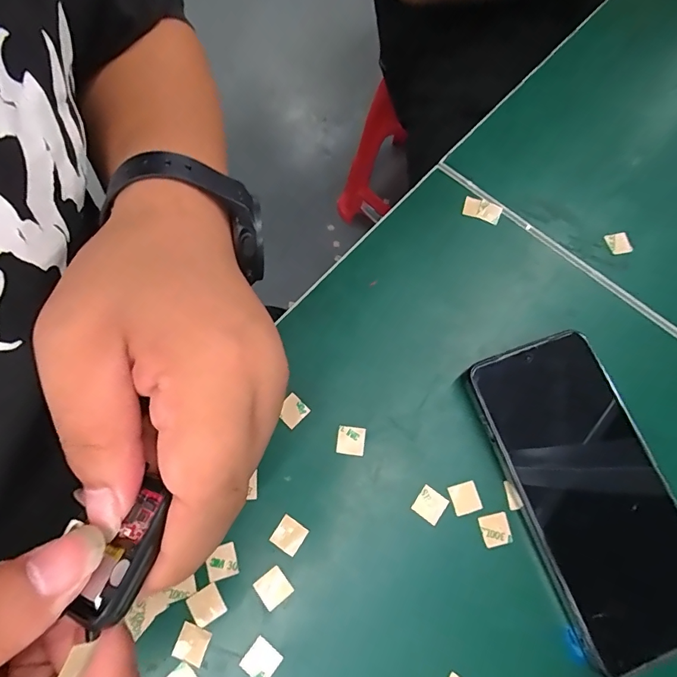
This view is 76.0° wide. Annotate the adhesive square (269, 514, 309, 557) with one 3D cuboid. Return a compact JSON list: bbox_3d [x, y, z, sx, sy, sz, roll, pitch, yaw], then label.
[{"bbox_3d":[-0.026,0.103,0.226,0.015,0.004,0.015,33,73,10],"label":"adhesive square"}]

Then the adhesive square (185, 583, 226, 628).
[{"bbox_3d":[-0.066,0.133,0.214,0.015,0.004,0.015,-32,74,-12],"label":"adhesive square"}]

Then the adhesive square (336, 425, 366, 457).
[{"bbox_3d":[0.007,0.058,0.245,0.016,0.004,0.015,7,70,0],"label":"adhesive square"}]

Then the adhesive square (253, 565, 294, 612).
[{"bbox_3d":[-0.033,0.126,0.218,0.015,0.004,0.016,-37,75,-13],"label":"adhesive square"}]

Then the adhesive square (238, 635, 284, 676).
[{"bbox_3d":[-0.037,0.155,0.207,0.016,0.004,0.016,35,73,11],"label":"adhesive square"}]

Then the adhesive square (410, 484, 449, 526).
[{"bbox_3d":[0.050,0.091,0.236,0.016,0.004,0.016,35,74,9],"label":"adhesive square"}]

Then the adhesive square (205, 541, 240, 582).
[{"bbox_3d":[-0.060,0.114,0.221,0.015,0.004,0.015,-16,71,-7],"label":"adhesive square"}]

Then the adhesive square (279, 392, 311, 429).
[{"bbox_3d":[-0.027,0.041,0.248,0.015,0.004,0.015,42,74,13],"label":"adhesive square"}]

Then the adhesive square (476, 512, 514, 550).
[{"bbox_3d":[0.084,0.102,0.231,0.016,0.004,0.015,-14,71,-6],"label":"adhesive square"}]

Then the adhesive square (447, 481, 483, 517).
[{"bbox_3d":[0.069,0.088,0.237,0.015,0.004,0.015,-15,74,-6],"label":"adhesive square"}]

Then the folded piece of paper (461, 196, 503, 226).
[{"bbox_3d":[0.099,-0.089,0.299,0.026,0.004,0.016,24,71,7],"label":"folded piece of paper"}]

